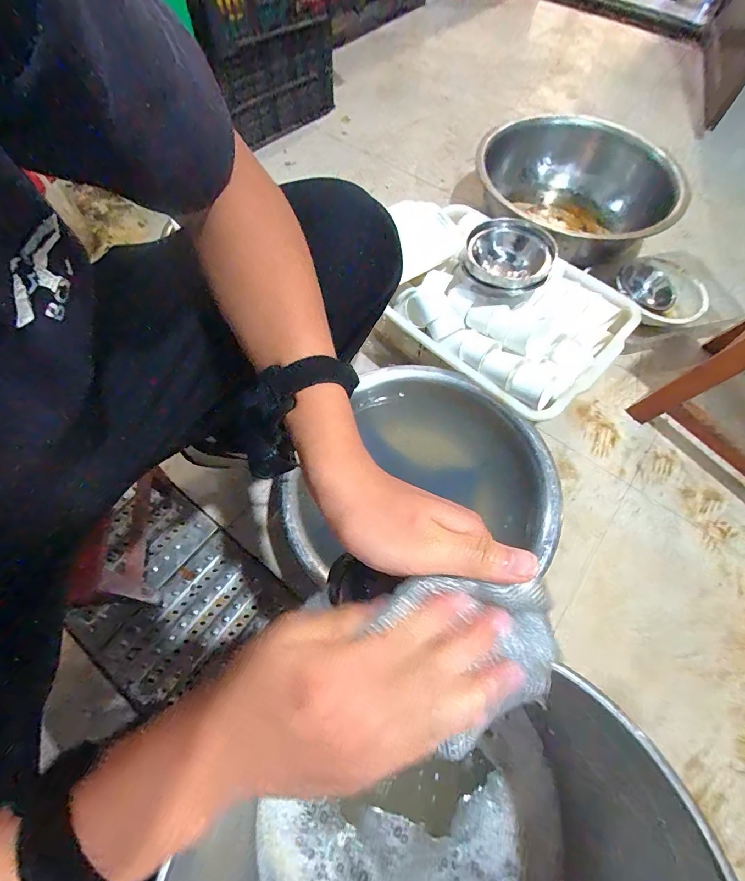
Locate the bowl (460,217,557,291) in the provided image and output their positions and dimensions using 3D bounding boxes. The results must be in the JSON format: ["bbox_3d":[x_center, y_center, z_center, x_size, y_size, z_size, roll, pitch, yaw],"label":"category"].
[{"bbox_3d":[0.265,-0.347,0.775,0.160,0.078,0.171,1,64,-1],"label":"bowl"}]

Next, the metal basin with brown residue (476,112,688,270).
[{"bbox_3d":[0.529,-0.684,1.111,0.552,0.211,0.490,26,66,11],"label":"metal basin with brown residue"}]

